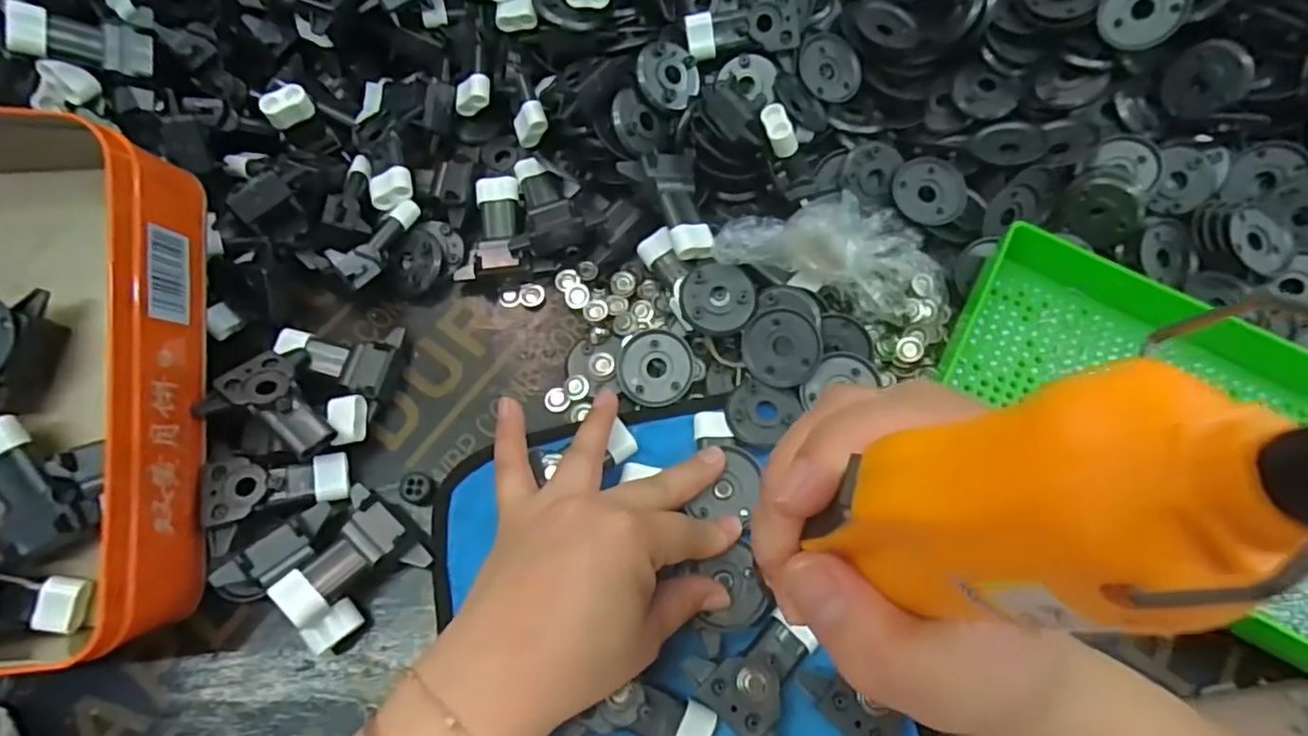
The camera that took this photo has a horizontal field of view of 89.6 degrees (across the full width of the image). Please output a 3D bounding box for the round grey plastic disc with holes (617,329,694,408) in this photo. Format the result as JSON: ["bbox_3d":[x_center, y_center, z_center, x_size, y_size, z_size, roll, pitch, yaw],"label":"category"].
[{"bbox_3d":[0.001,0.000,0.368,0.042,0.008,0.042,-1,86,8],"label":"round grey plastic disc with holes"}]

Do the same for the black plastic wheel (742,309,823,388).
[{"bbox_3d":[0.069,-0.011,0.356,0.040,0.008,0.040,8,97,18],"label":"black plastic wheel"}]

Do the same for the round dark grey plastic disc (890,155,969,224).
[{"bbox_3d":[0.163,-0.105,0.389,0.042,0.007,0.041,0,71,0],"label":"round dark grey plastic disc"}]

